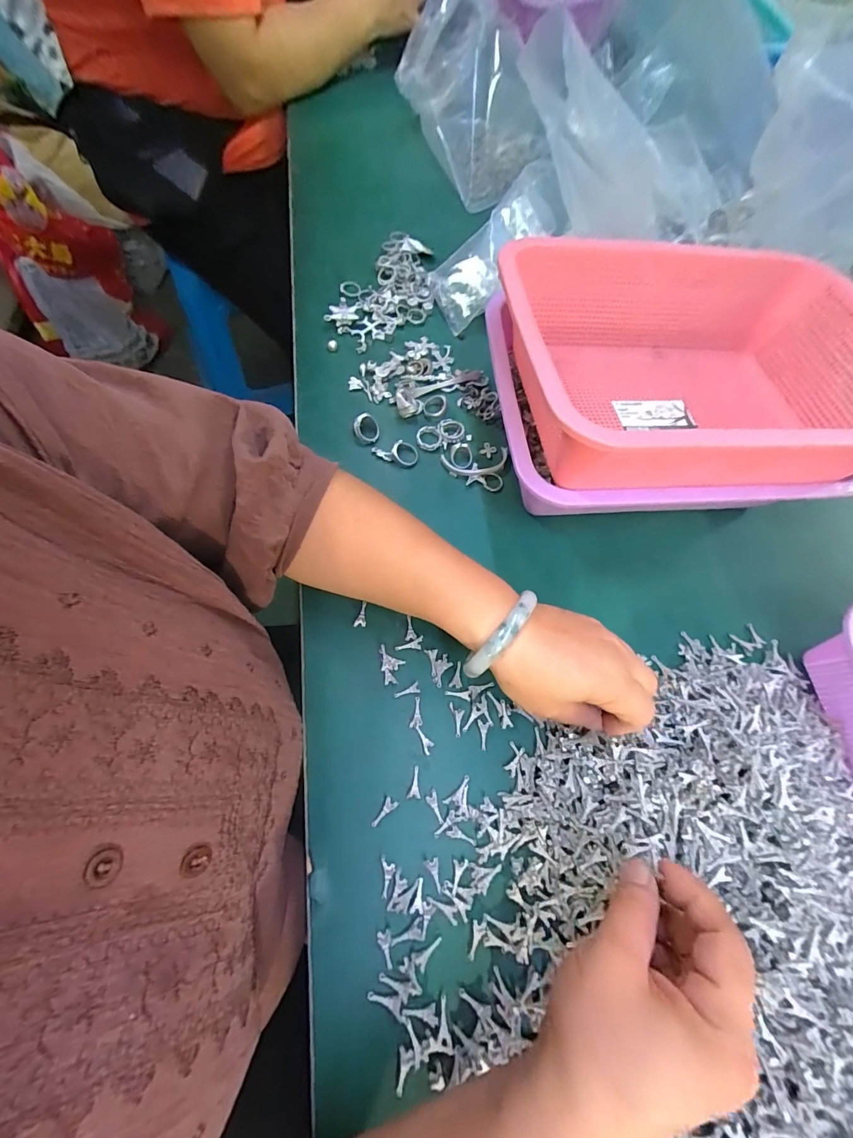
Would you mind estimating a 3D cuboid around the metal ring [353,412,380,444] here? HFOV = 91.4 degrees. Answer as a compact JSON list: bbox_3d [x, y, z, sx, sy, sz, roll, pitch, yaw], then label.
[{"bbox_3d":[-0.057,-0.135,0.395,0.023,0.018,0.025,-5,68,-5],"label":"metal ring"}]

